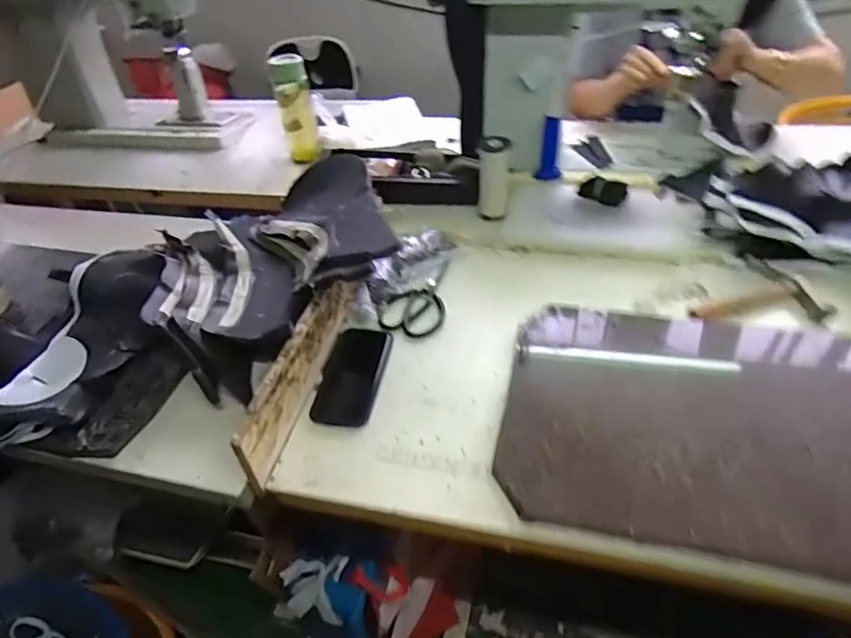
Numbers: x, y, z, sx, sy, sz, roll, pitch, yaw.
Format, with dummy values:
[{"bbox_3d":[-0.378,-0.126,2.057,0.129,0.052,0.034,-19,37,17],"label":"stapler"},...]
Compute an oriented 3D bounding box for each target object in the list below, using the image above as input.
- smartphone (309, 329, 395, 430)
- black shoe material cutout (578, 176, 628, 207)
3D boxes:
[{"bbox_3d":[-0.102,0.077,0.759,0.086,0.005,0.169,3,44,10],"label":"smartphone"},{"bbox_3d":[0.330,-0.237,0.986,0.082,0.044,0.018,24,6,22],"label":"black shoe material cutout"}]

